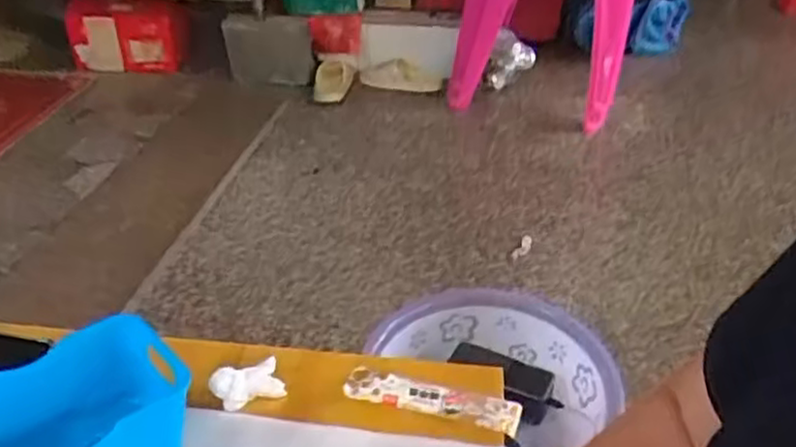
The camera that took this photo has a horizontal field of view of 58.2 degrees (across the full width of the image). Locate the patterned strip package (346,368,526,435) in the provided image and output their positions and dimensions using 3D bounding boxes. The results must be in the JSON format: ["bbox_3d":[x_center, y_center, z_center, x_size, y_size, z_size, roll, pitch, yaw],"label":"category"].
[{"bbox_3d":[0.026,0.132,0.540,0.132,0.007,0.029,9,35,12],"label":"patterned strip package"}]

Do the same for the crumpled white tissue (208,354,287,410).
[{"bbox_3d":[-0.116,0.122,0.549,0.052,0.013,0.035,-13,36,-19],"label":"crumpled white tissue"}]

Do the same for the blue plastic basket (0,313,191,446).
[{"bbox_3d":[-0.219,0.134,0.466,0.154,0.059,0.099,-22,41,-30],"label":"blue plastic basket"}]

